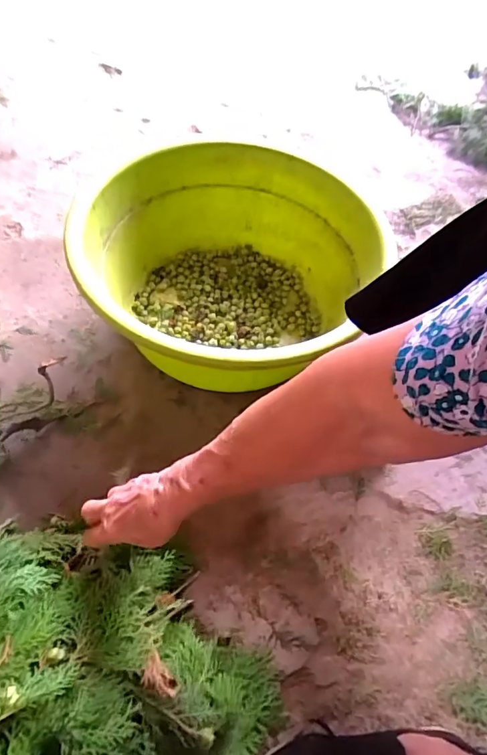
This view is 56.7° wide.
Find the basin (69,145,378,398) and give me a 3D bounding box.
[{"bbox_3d":[-0.024,-0.158,0.710,0.397,0.196,0.428,1,56,-1],"label":"basin"}]

